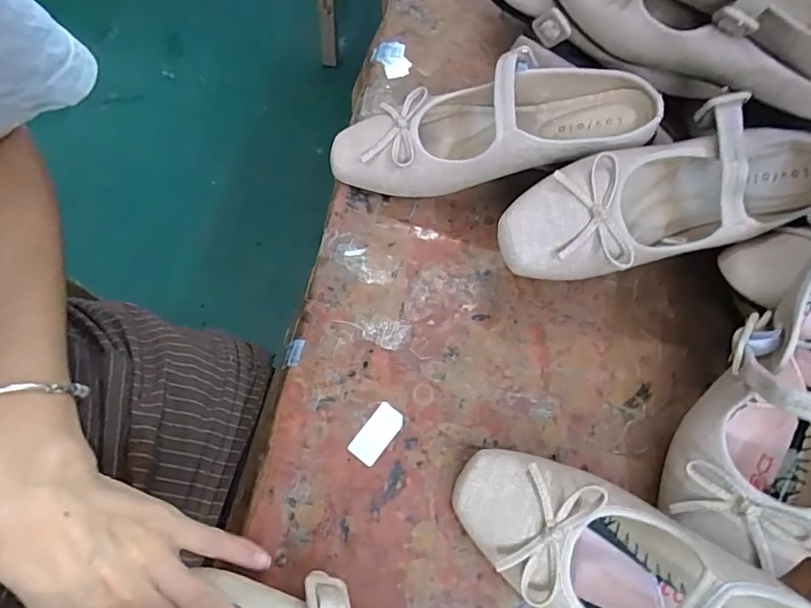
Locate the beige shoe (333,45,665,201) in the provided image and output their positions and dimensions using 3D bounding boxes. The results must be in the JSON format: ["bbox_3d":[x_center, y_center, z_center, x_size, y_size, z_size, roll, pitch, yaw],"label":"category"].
[{"bbox_3d":[0.059,-0.131,0.392,0.237,0.063,0.090,-10,68,10],"label":"beige shoe"}]

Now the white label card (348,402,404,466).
[{"bbox_3d":[-0.019,0.089,0.356,0.021,0.004,0.041,38,72,5],"label":"white label card"}]

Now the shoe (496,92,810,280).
[{"bbox_3d":[0.184,-0.076,0.347,0.244,0.061,0.082,-16,70,-9],"label":"shoe"}]

